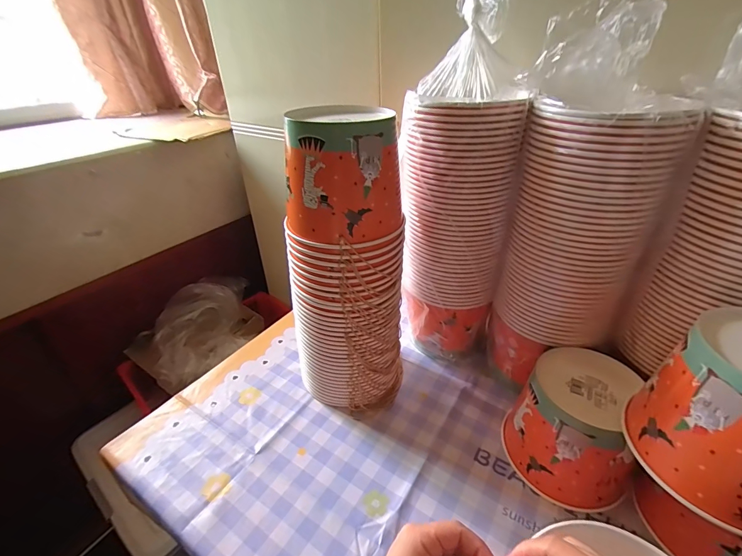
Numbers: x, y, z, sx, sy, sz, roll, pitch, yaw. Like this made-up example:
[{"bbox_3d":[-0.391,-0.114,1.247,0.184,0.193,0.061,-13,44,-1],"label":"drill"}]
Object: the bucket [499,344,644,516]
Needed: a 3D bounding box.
[{"bbox_3d":[0.256,0.194,0.464,0.123,0.136,0.128,0,32,0],"label":"bucket"}]

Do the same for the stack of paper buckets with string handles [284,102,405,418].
[{"bbox_3d":[-0.032,-0.003,0.511,0.155,0.415,0.127,-1,32,-2],"label":"stack of paper buckets with string handles"}]

